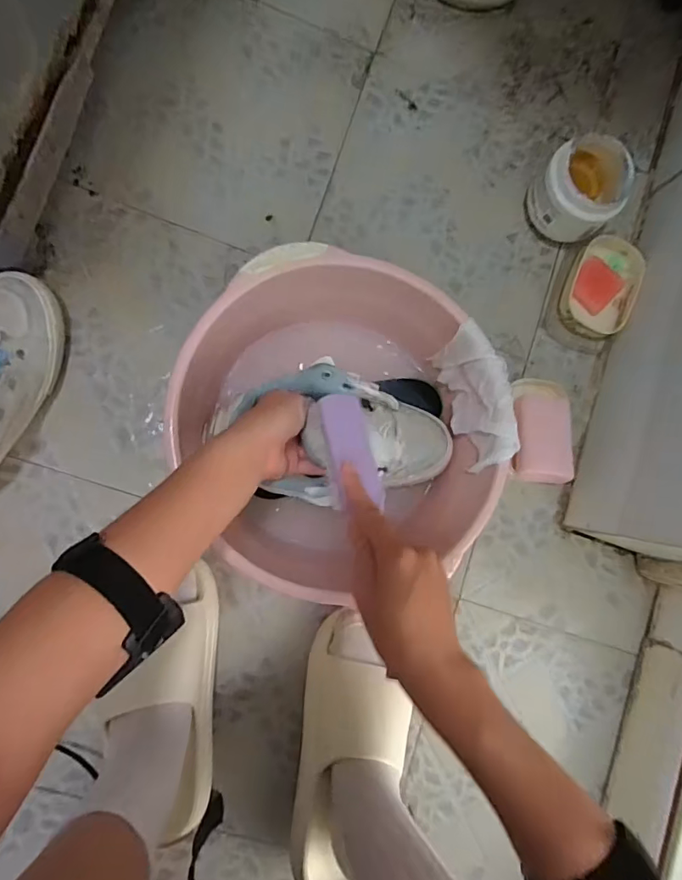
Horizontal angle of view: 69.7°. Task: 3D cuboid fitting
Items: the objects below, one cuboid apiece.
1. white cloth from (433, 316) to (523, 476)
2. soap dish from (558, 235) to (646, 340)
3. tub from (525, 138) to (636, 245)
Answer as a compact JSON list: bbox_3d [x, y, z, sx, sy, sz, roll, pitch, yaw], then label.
[{"bbox_3d":[0.134,-0.041,0.485,0.040,0.069,0.132,-11,89,-7],"label":"white cloth"},{"bbox_3d":[0.326,-0.197,0.619,0.086,0.035,0.136,21,86,-5],"label":"soap dish"},{"bbox_3d":[0.280,-0.293,0.589,0.086,0.093,0.095,-42,93,-6],"label":"tub"}]

